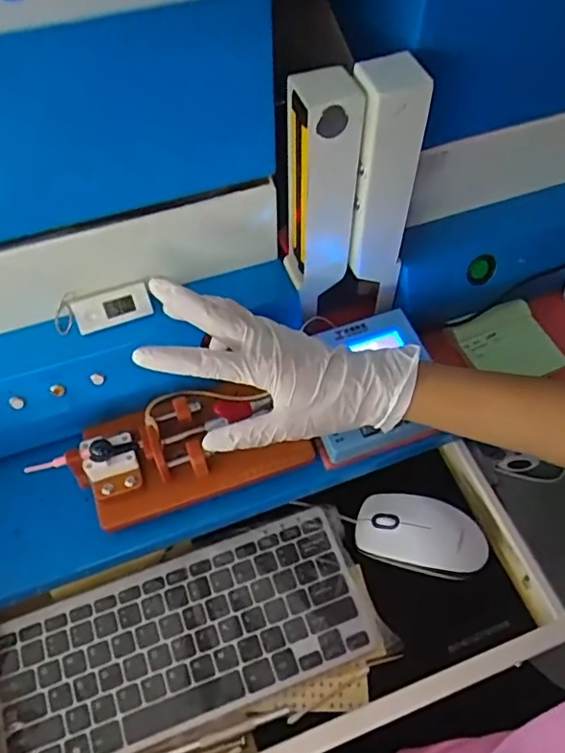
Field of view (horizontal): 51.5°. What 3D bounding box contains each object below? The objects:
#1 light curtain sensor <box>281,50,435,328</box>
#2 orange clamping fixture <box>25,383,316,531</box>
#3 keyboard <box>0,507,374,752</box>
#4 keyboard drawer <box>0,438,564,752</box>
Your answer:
[{"bbox_3d":[0.048,-0.122,0.428,0.086,0.200,0.050,-14,58,-9],"label":"light curtain sensor"},{"bbox_3d":[-0.076,0.051,0.447,0.180,0.044,0.083,-17,58,-10],"label":"orange clamping fixture"},{"bbox_3d":[-0.077,0.202,0.450,0.275,0.016,0.110,-17,58,-11],"label":"keyboard"},{"bbox_3d":[-0.010,0.199,0.446,0.428,0.053,0.175,-17,58,-10],"label":"keyboard drawer"}]

